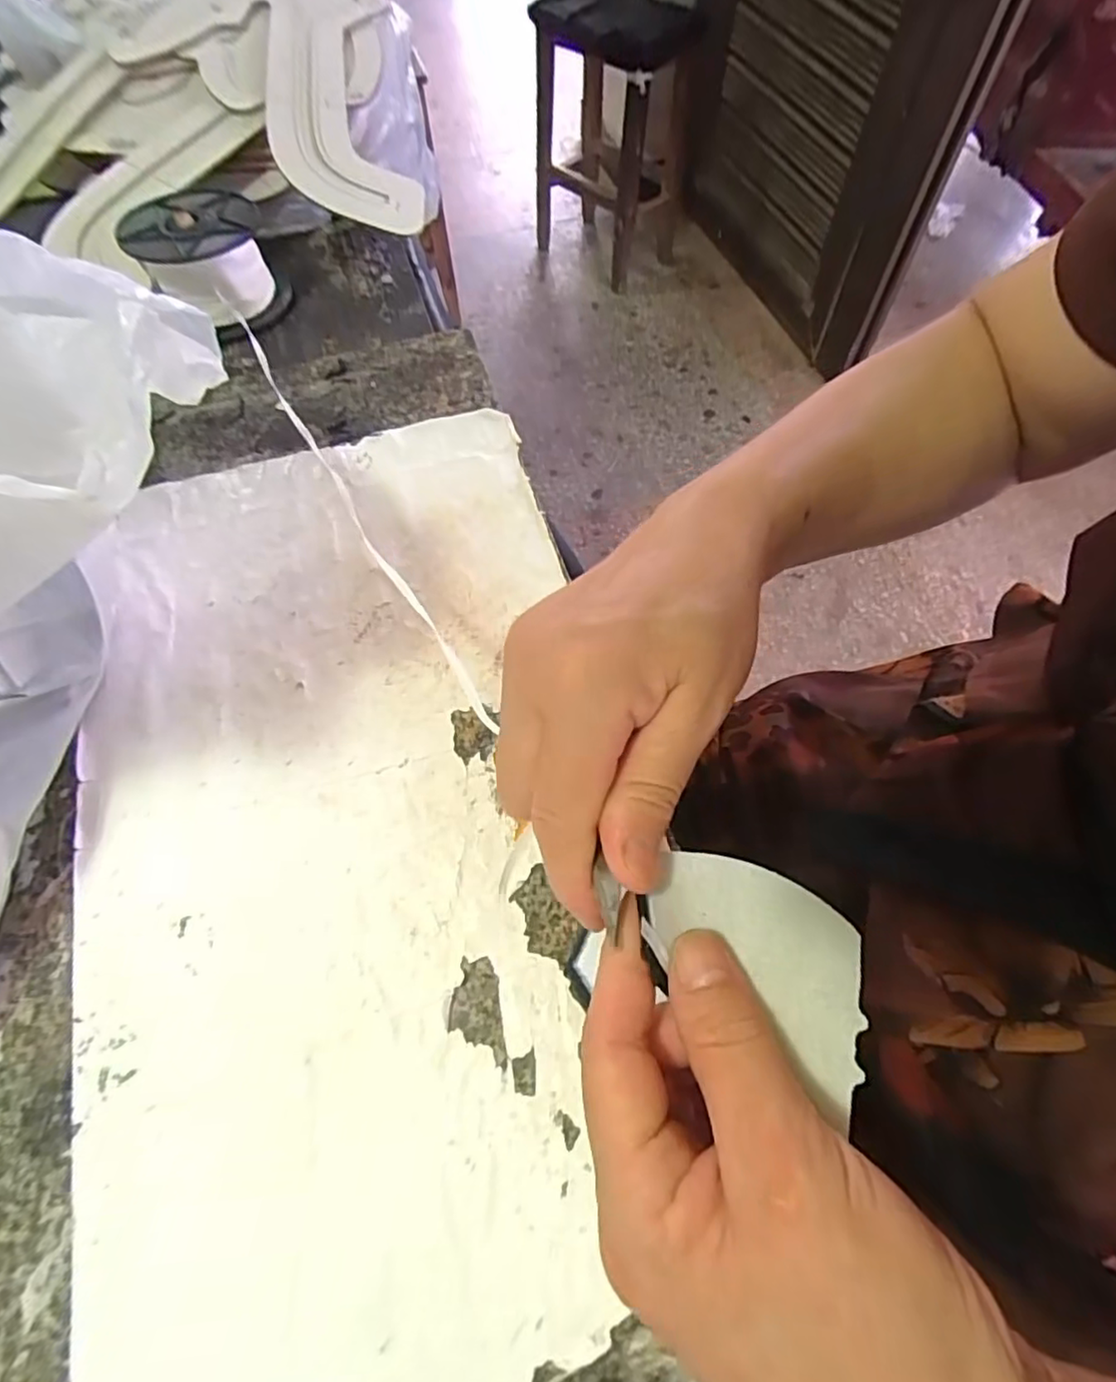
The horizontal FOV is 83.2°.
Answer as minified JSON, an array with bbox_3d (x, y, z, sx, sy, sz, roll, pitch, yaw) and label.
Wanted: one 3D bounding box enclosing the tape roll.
[{"bbox_3d":[-0.249,-0.307,0.452,0.089,0.056,0.092,-1,62,1],"label":"tape roll"}]

